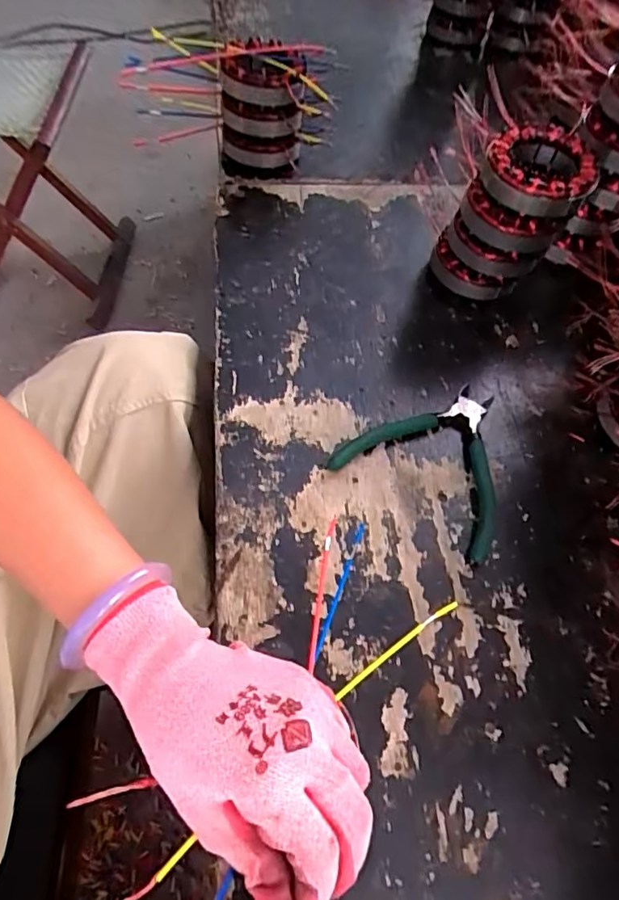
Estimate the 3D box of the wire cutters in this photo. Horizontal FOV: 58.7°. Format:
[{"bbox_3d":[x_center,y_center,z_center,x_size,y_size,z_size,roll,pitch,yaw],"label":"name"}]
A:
[{"bbox_3d":[0.106,-0.002,0.429,0.130,0.017,0.134,32,62,17],"label":"wire cutters"}]

